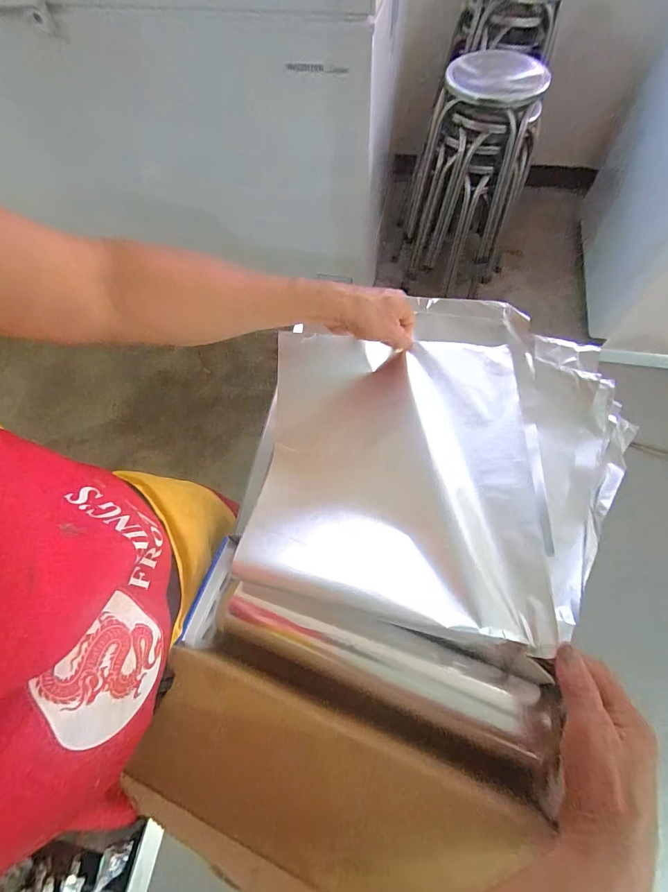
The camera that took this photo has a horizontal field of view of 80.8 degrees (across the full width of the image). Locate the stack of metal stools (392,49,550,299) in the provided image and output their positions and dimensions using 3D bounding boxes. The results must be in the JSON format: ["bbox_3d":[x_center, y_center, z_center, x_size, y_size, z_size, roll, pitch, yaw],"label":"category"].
[{"bbox_3d":[0.476,-0.906,1.365,0.329,0.590,0.365,-36,68,-12],"label":"stack of metal stools"}]

